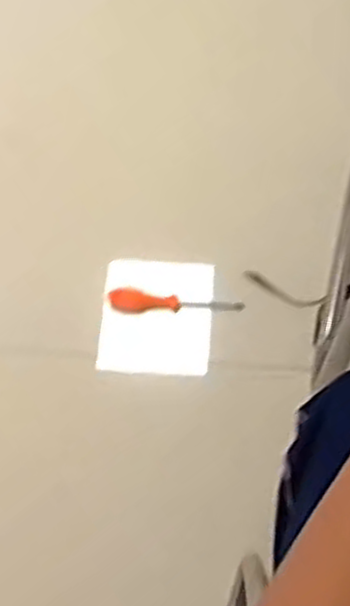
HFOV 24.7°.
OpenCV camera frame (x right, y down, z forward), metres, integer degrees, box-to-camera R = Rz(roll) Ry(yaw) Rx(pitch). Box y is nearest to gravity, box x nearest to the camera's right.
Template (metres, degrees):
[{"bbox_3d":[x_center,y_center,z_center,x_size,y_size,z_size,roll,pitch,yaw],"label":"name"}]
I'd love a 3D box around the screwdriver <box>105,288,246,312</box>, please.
[{"bbox_3d":[0.000,0.004,1.225,0.202,0.033,0.030,6,69,5],"label":"screwdriver"}]

